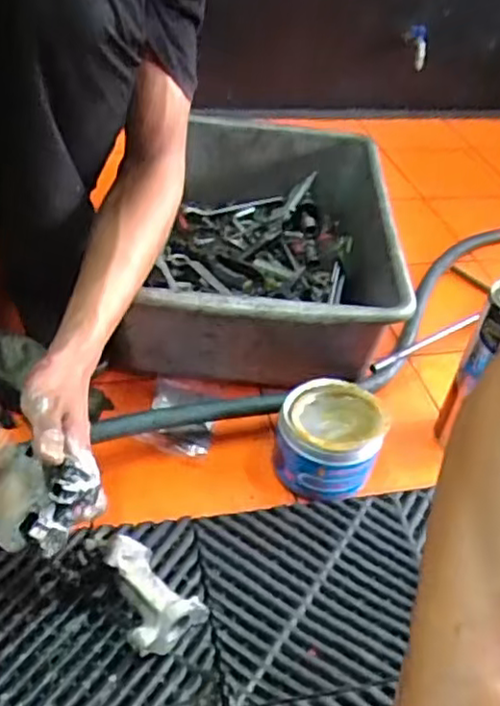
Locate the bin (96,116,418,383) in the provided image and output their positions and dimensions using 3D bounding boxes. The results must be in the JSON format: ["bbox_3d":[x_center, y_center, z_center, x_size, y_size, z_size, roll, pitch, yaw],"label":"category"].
[{"bbox_3d":[0.023,-0.153,0.902,0.331,0.147,0.512,9,40,3],"label":"bin"}]

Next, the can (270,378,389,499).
[{"bbox_3d":[0.078,0.086,0.679,0.099,0.086,0.097,12,40,6],"label":"can"}]

